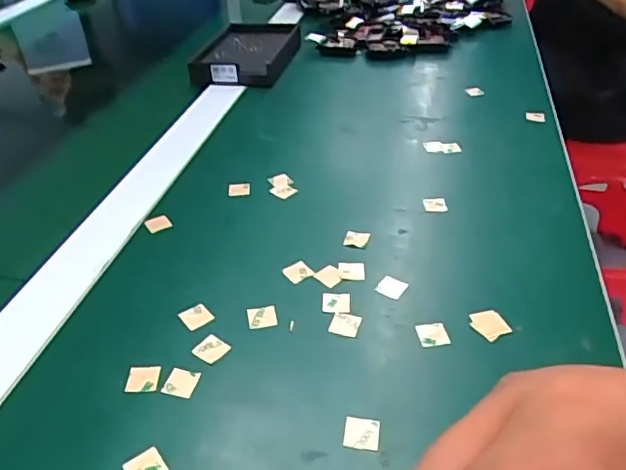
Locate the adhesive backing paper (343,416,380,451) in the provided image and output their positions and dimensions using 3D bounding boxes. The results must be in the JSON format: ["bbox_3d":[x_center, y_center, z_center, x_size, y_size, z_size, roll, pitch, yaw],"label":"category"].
[{"bbox_3d":[0.022,0.090,0.255,0.016,0.004,0.015,6,42,9],"label":"adhesive backing paper"}]

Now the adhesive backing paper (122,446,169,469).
[{"bbox_3d":[-0.073,0.100,0.244,0.016,0.004,0.016,-26,44,-29],"label":"adhesive backing paper"}]

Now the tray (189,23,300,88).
[{"bbox_3d":[-0.074,-0.208,0.637,0.096,0.024,0.148,6,38,10],"label":"tray"}]

